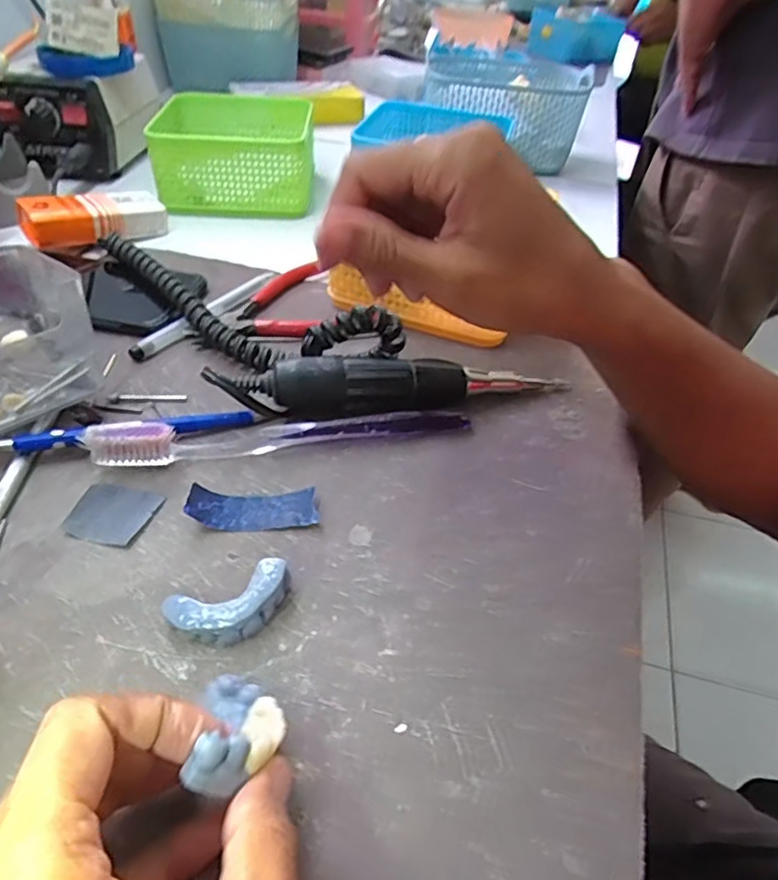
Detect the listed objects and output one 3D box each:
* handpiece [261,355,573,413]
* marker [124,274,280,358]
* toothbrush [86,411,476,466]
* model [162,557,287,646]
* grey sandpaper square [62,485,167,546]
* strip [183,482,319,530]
[{"bbox_3d":[0.020,-0.032,0.336,0.170,0.029,0.023,-6,43,-11],"label":"handpiece"},{"bbox_3d":[-0.118,-0.085,0.399,0.015,0.009,0.125,27,46,23],"label":"marker"},{"bbox_3d":[-0.049,-0.006,0.307,0.185,0.021,0.014,-6,43,-12],"label":"toothbrush"},{"bbox_3d":[-0.061,0.065,0.237,0.047,0.016,0.022,-15,45,-20],"label":"model"},{"bbox_3d":[-0.124,0.032,0.274,0.034,0.004,0.031,12,42,9],"label":"grey sandpaper square"},{"bbox_3d":[-0.062,0.030,0.279,0.057,0.010,0.021,1,42,-4],"label":"strip"}]

